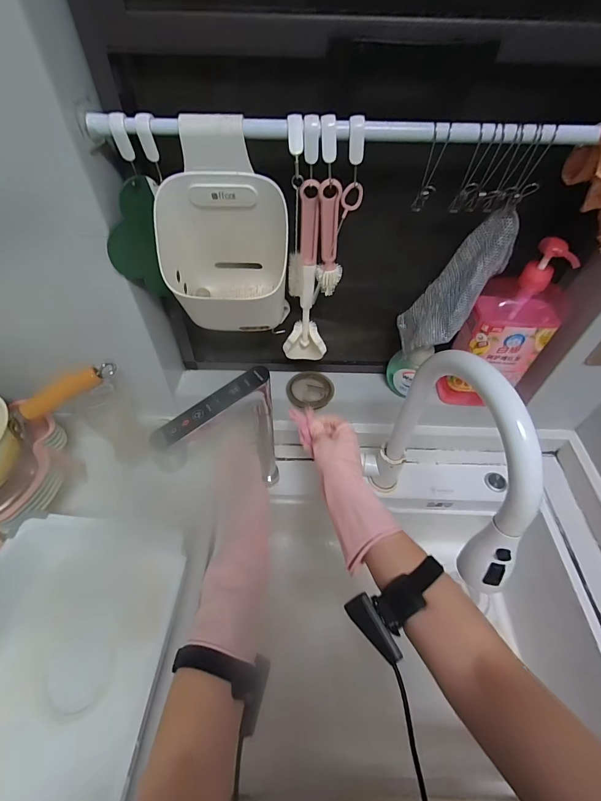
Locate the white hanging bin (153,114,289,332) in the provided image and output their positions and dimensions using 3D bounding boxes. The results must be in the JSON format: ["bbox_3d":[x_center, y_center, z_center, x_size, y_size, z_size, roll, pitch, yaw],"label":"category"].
[{"bbox_3d":[-0.096,-0.199,0.459,0.151,0.258,0.092,-5,51,-6],"label":"white hanging bin"}]

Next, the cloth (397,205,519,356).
[{"bbox_3d":[0.221,-0.151,0.509,0.056,0.222,0.081,11,47,-23],"label":"cloth"}]

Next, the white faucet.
[{"bbox_3d":[0.164,0.105,0.460,0.063,0.363,0.250,-4,50,-5],"label":"white faucet"}]

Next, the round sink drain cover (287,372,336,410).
[{"bbox_3d":[0.018,-0.017,0.637,0.081,0.024,0.069,1,50,0],"label":"round sink drain cover"}]

